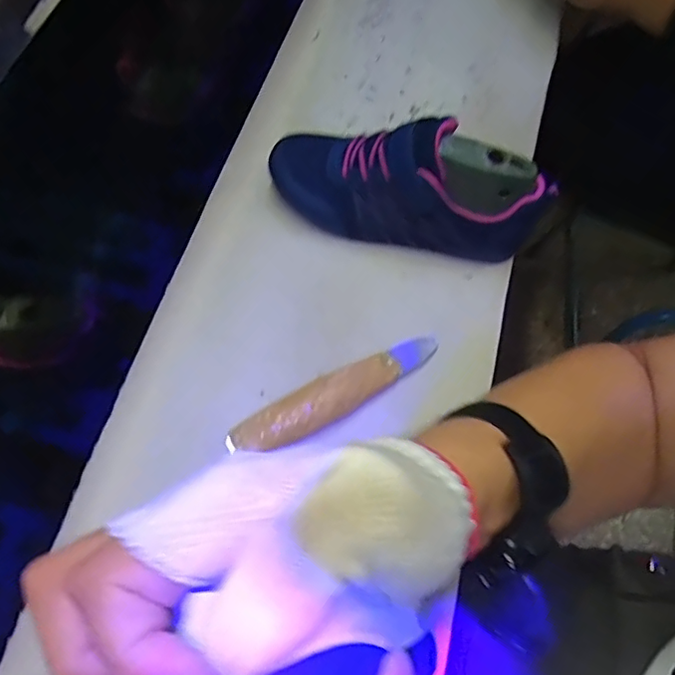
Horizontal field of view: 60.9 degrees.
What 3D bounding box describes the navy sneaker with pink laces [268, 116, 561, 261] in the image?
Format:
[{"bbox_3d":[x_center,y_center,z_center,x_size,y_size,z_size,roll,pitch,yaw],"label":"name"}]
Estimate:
[{"bbox_3d":[0.053,-0.121,0.460,0.221,0.092,0.071,14,65,4],"label":"navy sneaker with pink laces"}]

